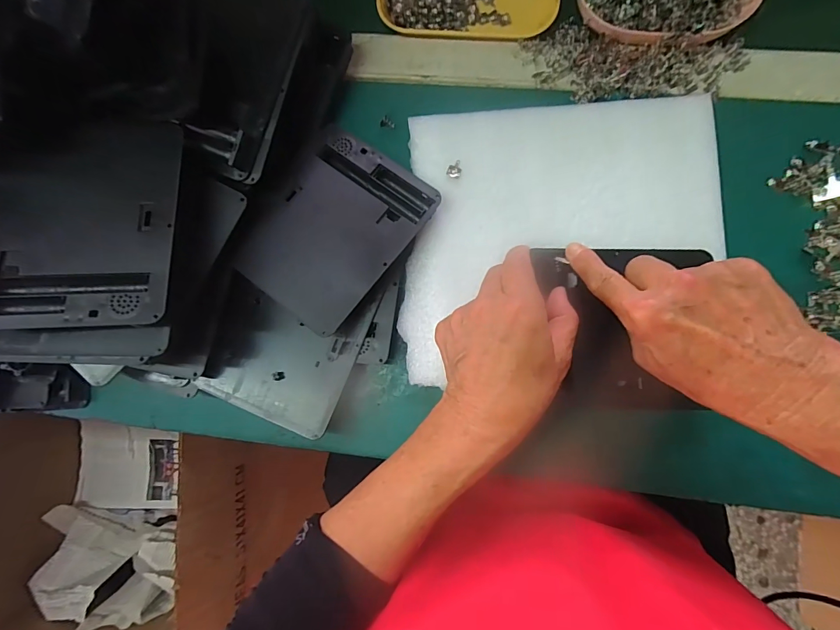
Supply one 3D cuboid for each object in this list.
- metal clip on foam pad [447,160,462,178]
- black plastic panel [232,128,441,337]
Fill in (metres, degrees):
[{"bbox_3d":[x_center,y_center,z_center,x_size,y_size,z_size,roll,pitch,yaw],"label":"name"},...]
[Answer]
[{"bbox_3d":[0.026,-0.113,0.308,0.010,0.004,0.015,11,86,3],"label":"metal clip on foam pad"},{"bbox_3d":[-0.066,-0.066,0.294,0.108,0.012,0.133,36,81,9],"label":"black plastic panel"}]

